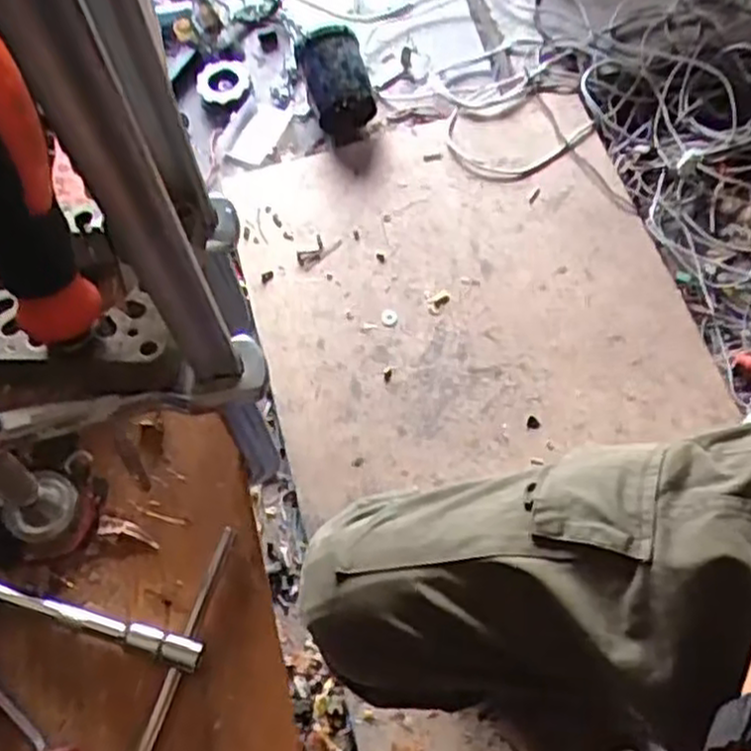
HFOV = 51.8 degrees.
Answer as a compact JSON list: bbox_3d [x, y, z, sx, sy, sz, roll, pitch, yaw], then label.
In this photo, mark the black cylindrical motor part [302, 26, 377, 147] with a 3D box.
[{"bbox_3d":[-0.064,-0.490,1.299,0.111,0.101,0.183,-10,66,-1],"label":"black cylindrical motor part"}]

